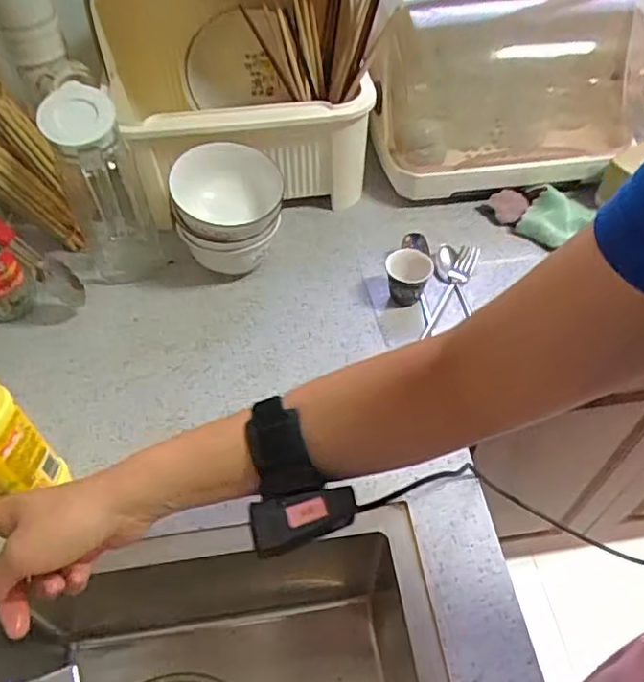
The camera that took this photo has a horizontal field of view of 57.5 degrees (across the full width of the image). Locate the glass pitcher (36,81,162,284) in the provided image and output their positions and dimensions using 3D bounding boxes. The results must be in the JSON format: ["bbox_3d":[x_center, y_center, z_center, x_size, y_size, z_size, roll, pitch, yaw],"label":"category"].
[{"bbox_3d":[-0.254,-0.169,0.674,0.101,0.217,0.090,-19,51,-15],"label":"glass pitcher"}]

